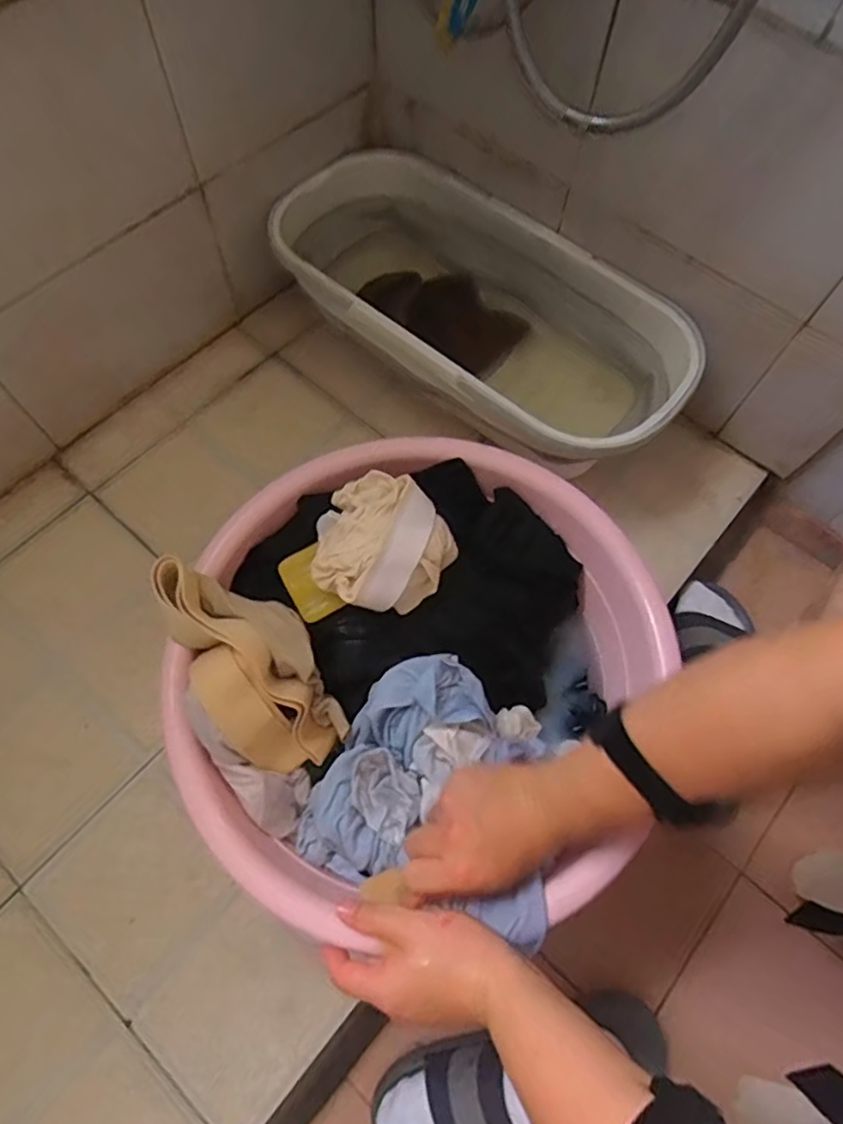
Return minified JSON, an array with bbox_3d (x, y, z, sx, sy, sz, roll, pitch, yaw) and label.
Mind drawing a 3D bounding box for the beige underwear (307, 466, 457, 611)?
[{"bbox_3d":[-0.036,-0.013,0.515,0.111,0.066,0.109,1,66,-2],"label":"beige underwear"}]

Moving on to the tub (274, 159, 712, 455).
[{"bbox_3d":[0.068,-0.289,0.763,0.500,0.159,0.243,36,70,13],"label":"tub"}]

